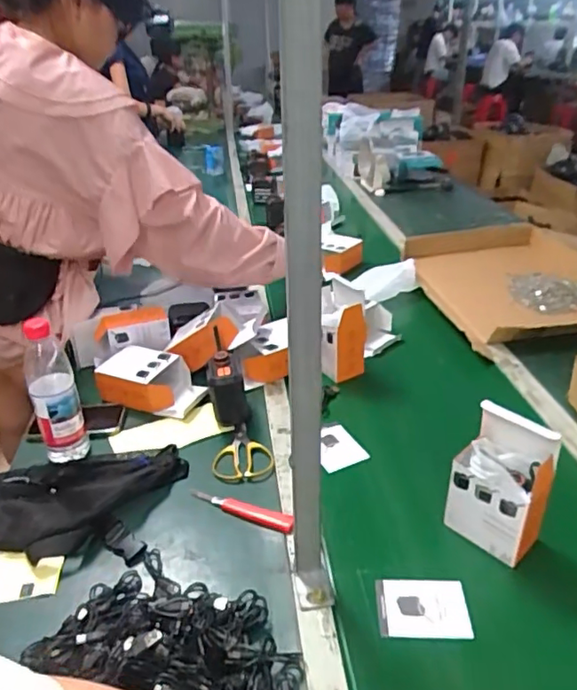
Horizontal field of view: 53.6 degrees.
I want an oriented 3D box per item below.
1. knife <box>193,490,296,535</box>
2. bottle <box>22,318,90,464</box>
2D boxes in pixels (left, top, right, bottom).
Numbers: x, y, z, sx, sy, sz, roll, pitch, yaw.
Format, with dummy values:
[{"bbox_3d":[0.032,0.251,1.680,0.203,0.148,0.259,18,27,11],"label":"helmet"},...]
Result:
[{"bbox_3d":[-0.062,0.218,0.763,0.158,0.015,0.025,14,33,25],"label":"knife"},{"bbox_3d":[-0.341,0.072,0.831,0.061,0.231,0.071,-16,32,-23],"label":"bottle"}]

